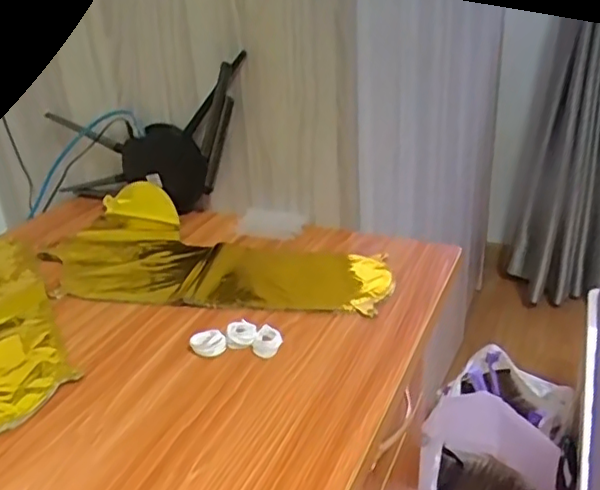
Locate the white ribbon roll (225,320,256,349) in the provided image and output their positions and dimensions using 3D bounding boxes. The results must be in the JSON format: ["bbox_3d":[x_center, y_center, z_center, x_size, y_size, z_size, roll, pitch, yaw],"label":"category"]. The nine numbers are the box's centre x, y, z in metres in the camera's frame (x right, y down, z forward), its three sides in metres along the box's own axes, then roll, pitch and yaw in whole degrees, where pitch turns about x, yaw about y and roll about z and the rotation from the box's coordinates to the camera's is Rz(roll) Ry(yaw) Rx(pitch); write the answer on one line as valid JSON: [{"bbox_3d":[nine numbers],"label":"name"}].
[{"bbox_3d":[-0.052,0.079,0.540,0.025,0.011,0.031,-9,27,-13],"label":"white ribbon roll"}]

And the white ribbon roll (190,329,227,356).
[{"bbox_3d":[-0.079,0.085,0.531,0.030,0.011,0.024,-10,27,-15],"label":"white ribbon roll"}]

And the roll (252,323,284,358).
[{"bbox_3d":[-0.028,0.083,0.529,0.023,0.011,0.029,9,28,22],"label":"roll"}]

